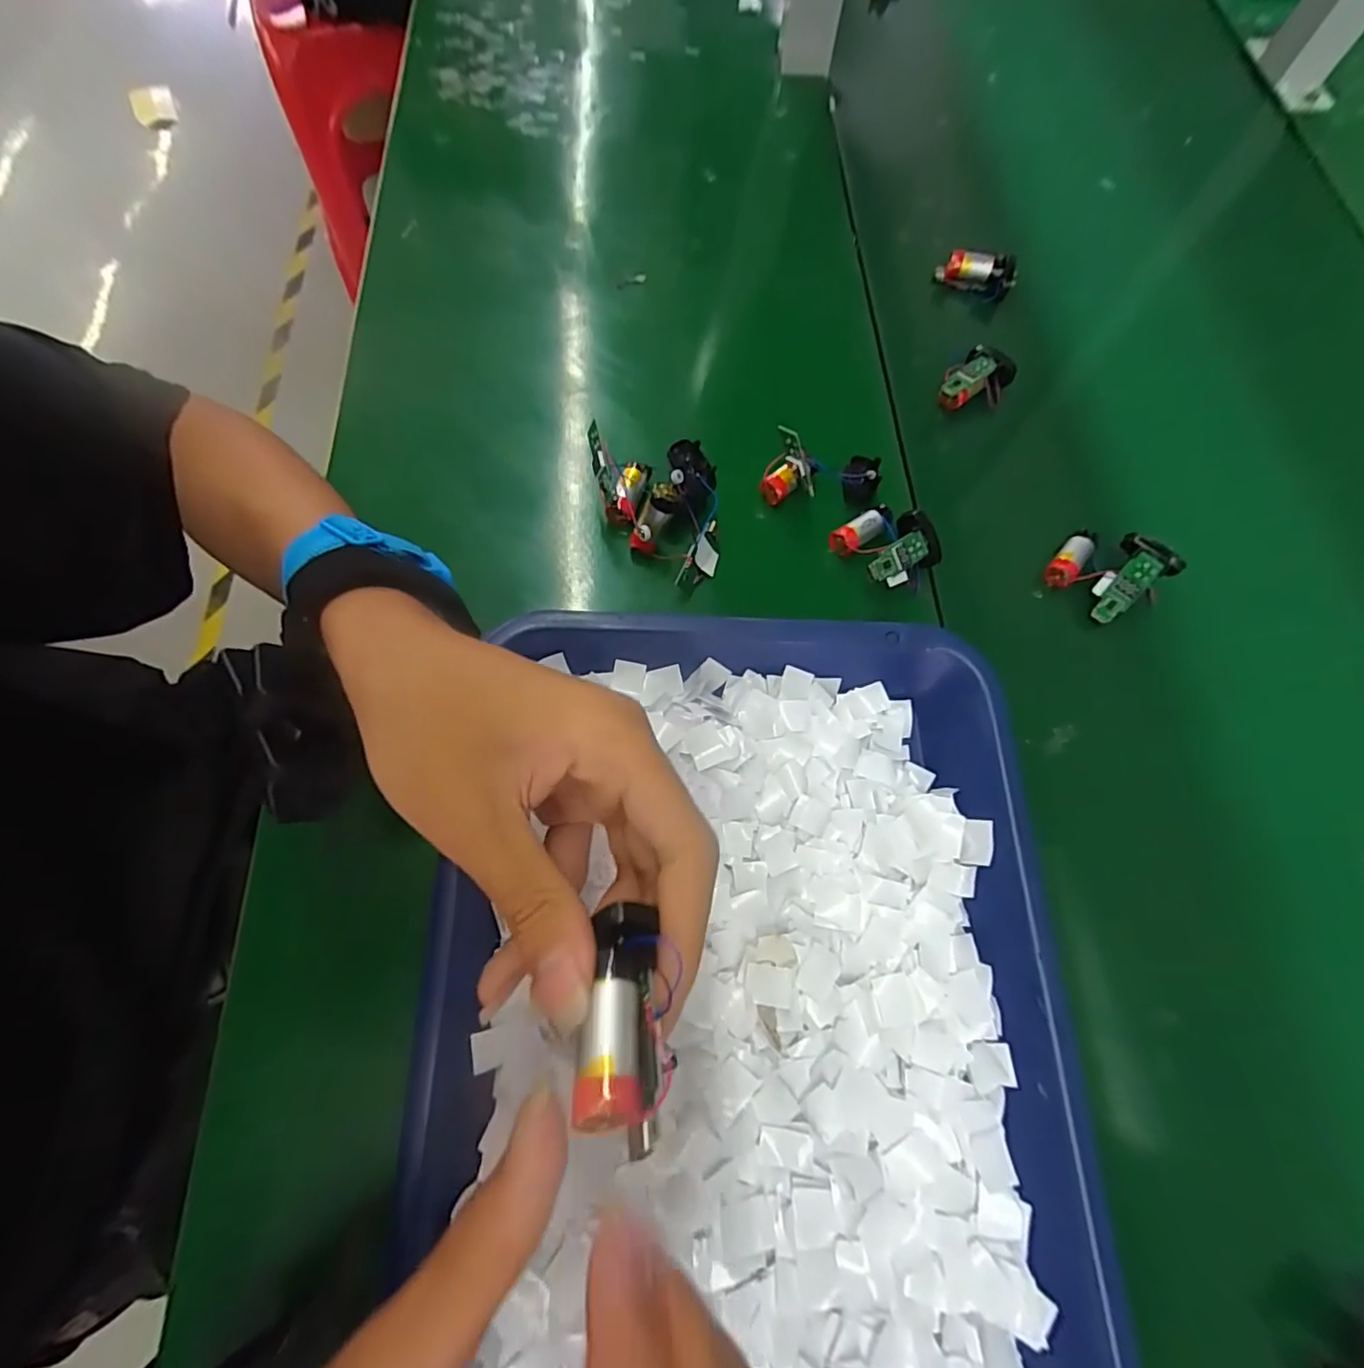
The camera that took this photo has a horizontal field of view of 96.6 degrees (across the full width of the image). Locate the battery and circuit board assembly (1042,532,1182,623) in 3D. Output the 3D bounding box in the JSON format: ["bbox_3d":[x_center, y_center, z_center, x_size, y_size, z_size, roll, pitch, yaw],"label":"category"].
[{"bbox_3d":[0.241,-0.064,0.341,0.055,0.022,0.045,39,73,12],"label":"battery and circuit board assembly"}]

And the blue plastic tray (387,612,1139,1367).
[{"bbox_3d":[0.028,0.130,0.246,0.251,0.031,0.330,-1,70,-2],"label":"blue plastic tray"}]

